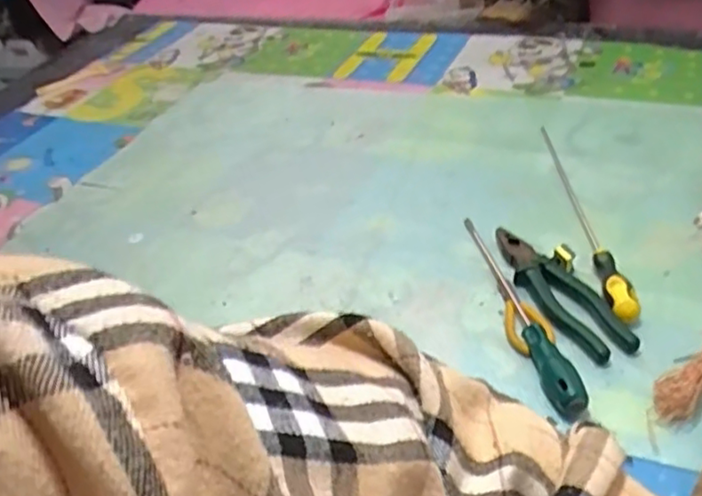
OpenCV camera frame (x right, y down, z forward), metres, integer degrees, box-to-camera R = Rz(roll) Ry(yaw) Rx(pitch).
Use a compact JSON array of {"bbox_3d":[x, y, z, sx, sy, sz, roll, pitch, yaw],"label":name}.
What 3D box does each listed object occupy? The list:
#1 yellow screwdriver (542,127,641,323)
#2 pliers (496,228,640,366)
[{"bbox_3d":[0.261,-0.047,0.744,0.024,0.021,0.367,-3,37,2],"label":"yellow screwdriver"},{"bbox_3d":[0.205,0.037,0.640,0.053,0.023,0.193,-16,39,-14],"label":"pliers"}]

